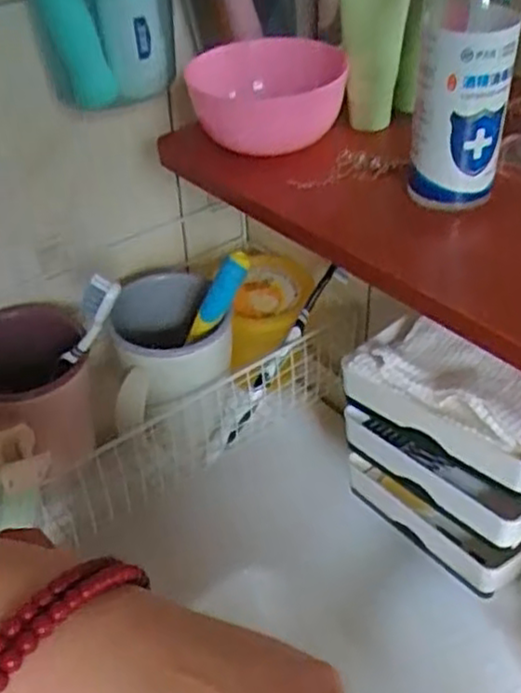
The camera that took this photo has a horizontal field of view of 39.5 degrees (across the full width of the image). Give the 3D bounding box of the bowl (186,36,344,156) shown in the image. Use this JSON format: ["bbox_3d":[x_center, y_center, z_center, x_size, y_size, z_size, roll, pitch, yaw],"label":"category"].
[{"bbox_3d":[0.004,-0.129,0.375,0.076,0.043,0.073,-1,39,1],"label":"bowl"}]

